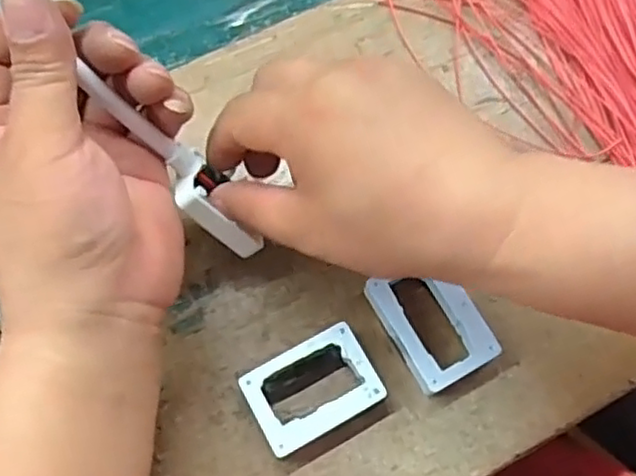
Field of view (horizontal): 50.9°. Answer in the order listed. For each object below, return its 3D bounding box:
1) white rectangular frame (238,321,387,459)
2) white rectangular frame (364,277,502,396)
[{"bbox_3d":[-0.002,0.069,0.306,0.056,0.017,0.040,-27,73,-10],"label":"white rectangular frame"},{"bbox_3d":[0.053,0.040,0.318,0.042,0.017,0.058,-28,73,-10],"label":"white rectangular frame"}]

